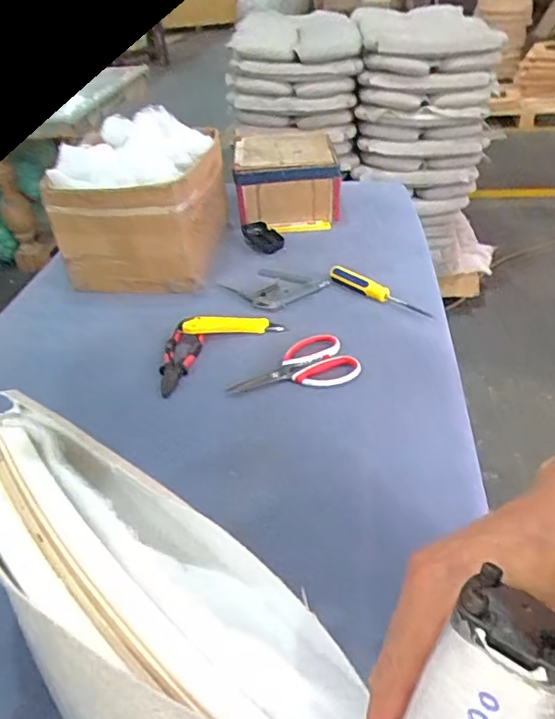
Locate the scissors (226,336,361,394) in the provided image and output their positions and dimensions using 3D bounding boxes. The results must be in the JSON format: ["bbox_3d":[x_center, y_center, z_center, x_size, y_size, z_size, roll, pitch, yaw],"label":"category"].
[{"bbox_3d":[0.019,0.011,0.784,0.179,0.010,0.105,-14,38,-13],"label":"scissors"}]

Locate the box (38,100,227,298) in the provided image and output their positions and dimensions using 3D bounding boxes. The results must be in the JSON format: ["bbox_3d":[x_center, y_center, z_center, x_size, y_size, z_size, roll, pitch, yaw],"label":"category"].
[{"bbox_3d":[-0.228,-0.287,1.017,0.240,0.237,0.281,9,38,17],"label":"box"}]

